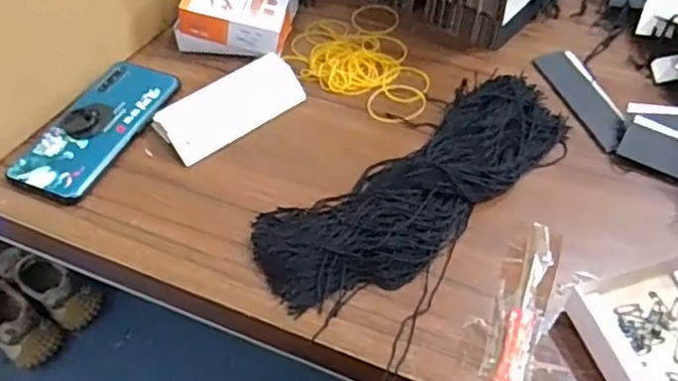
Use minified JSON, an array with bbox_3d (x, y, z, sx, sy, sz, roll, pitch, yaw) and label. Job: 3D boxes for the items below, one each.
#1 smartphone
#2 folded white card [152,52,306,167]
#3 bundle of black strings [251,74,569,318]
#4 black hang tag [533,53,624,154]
[{"bbox_3d":[-0.209,-0.057,0.534,0.073,0.016,0.160,16,53,15],"label":"smartphone"},{"bbox_3d":[-0.095,-0.075,0.540,0.130,0.024,0.055,-33,57,-22],"label":"folded white card"},{"bbox_3d":[0.065,-0.007,0.475,0.278,0.027,0.110,-31,56,-21],"label":"bundle of black strings"},{"bbox_3d":[0.219,-0.084,0.545,0.035,0.004,0.126,-19,48,-4],"label":"black hang tag"}]

